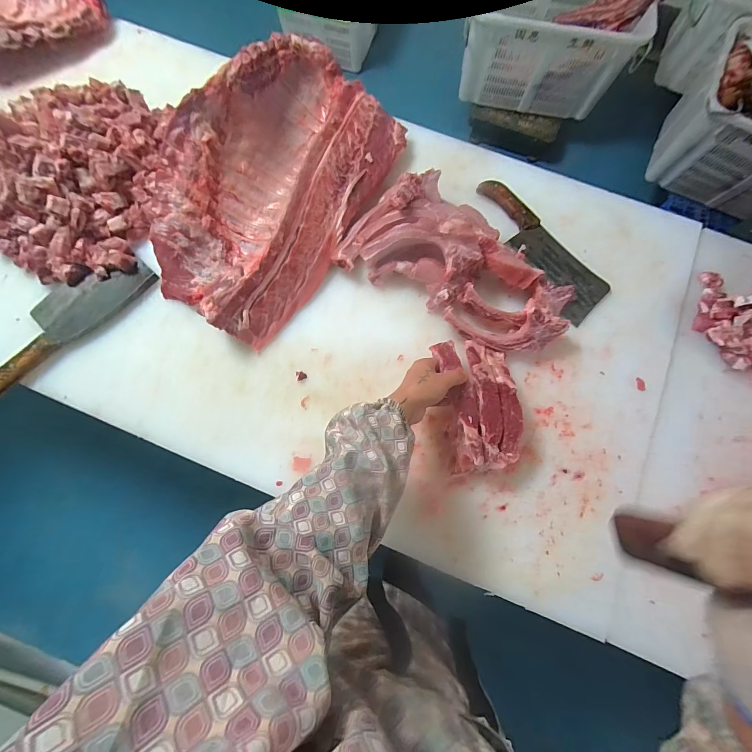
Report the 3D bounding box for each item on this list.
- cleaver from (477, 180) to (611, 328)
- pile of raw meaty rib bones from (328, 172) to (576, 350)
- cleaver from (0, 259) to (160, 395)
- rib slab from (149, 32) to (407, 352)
[{"bbox_3d":[0.307,-0.246,0.673,0.103,0.023,0.316,-42,82,-9],"label":"cleaver"},{"bbox_3d":[0.158,-0.208,0.632,0.418,0.087,0.231,31,79,5],"label":"pile of raw meaty rib bones"},{"bbox_3d":[-0.562,-0.102,0.623,0.338,0.030,0.106,-42,82,-9],"label":"cleaver"},{"bbox_3d":[-0.184,-0.349,0.639,0.309,0.121,0.539,32,79,5],"label":"rib slab"}]

